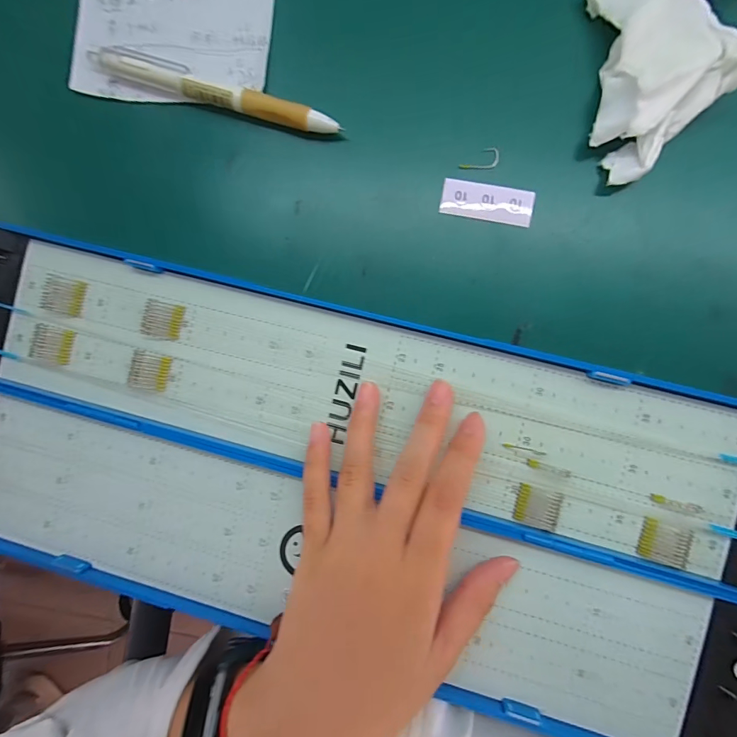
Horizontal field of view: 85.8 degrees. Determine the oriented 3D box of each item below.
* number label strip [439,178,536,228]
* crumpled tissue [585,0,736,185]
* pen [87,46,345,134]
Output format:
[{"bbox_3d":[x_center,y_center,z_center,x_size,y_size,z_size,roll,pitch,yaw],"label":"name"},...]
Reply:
[{"bbox_3d":[0.061,-0.086,0.206,0.046,0.004,0.017,12,105,6],"label":"number label strip"},{"bbox_3d":[0.140,-0.141,0.191,0.062,0.024,0.098,-2,89,5],"label":"crumpled tissue"},{"bbox_3d":[-0.082,-0.149,0.213,0.140,0.011,0.016,20,91,5],"label":"pen"}]

